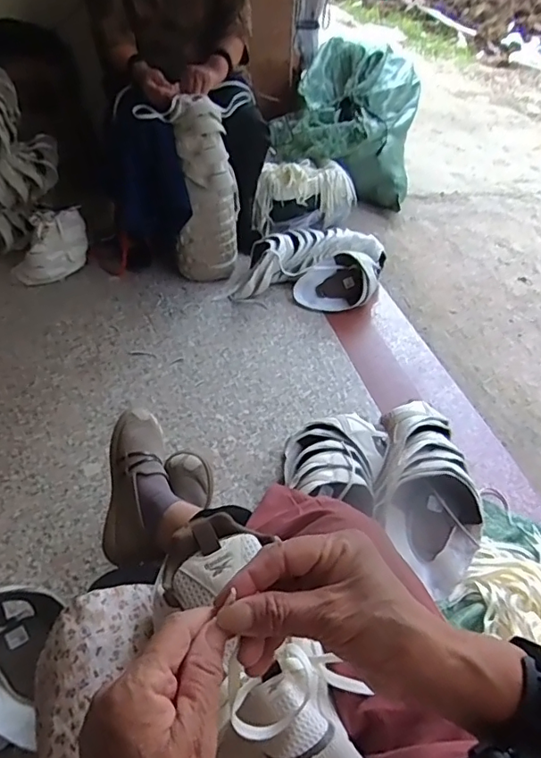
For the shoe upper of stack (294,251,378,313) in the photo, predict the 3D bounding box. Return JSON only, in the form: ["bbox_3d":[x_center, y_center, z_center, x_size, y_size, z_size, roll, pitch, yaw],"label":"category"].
[{"bbox_3d":[0.185,-0.259,1.430,0.223,0.122,0.098,-12,45,-12],"label":"shoe upper of stack"}]

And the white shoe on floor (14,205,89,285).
[{"bbox_3d":[-0.625,-0.375,1.487,0.125,0.147,0.225,25,49,23],"label":"white shoe on floor"}]

